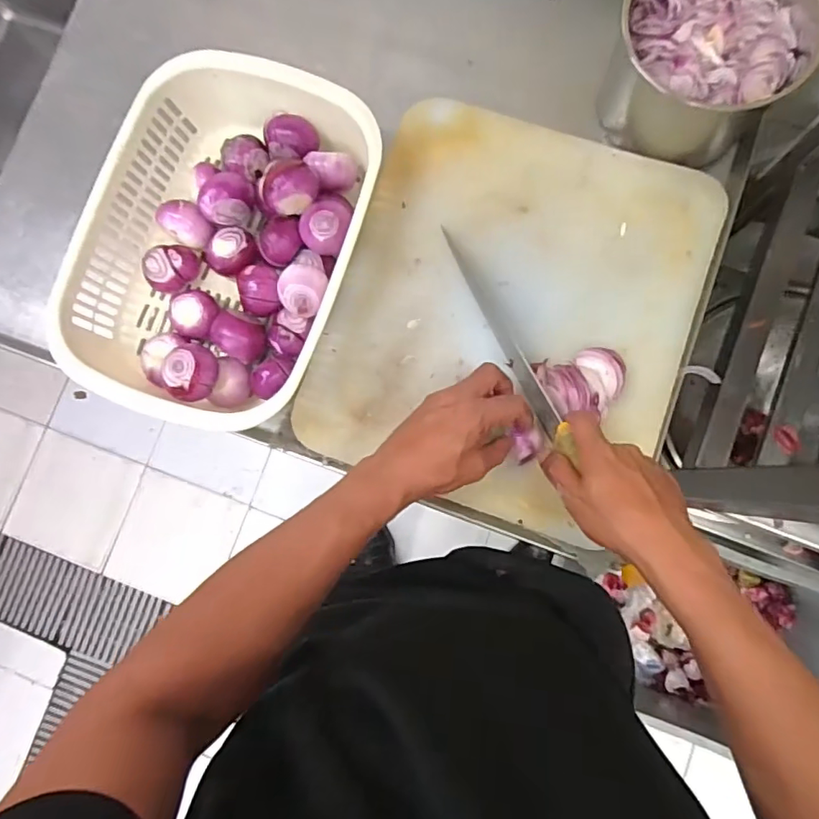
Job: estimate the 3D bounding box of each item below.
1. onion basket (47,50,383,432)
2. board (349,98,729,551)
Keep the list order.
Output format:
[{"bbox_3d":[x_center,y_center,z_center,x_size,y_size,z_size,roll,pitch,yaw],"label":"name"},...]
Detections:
[{"bbox_3d":[-0.181,-0.160,0.545,0.253,0.087,0.351,21,84,6],"label":"onion basket"},{"bbox_3d":[0.111,-0.091,0.555,0.334,0.044,0.392,15,87,4],"label":"board"}]

